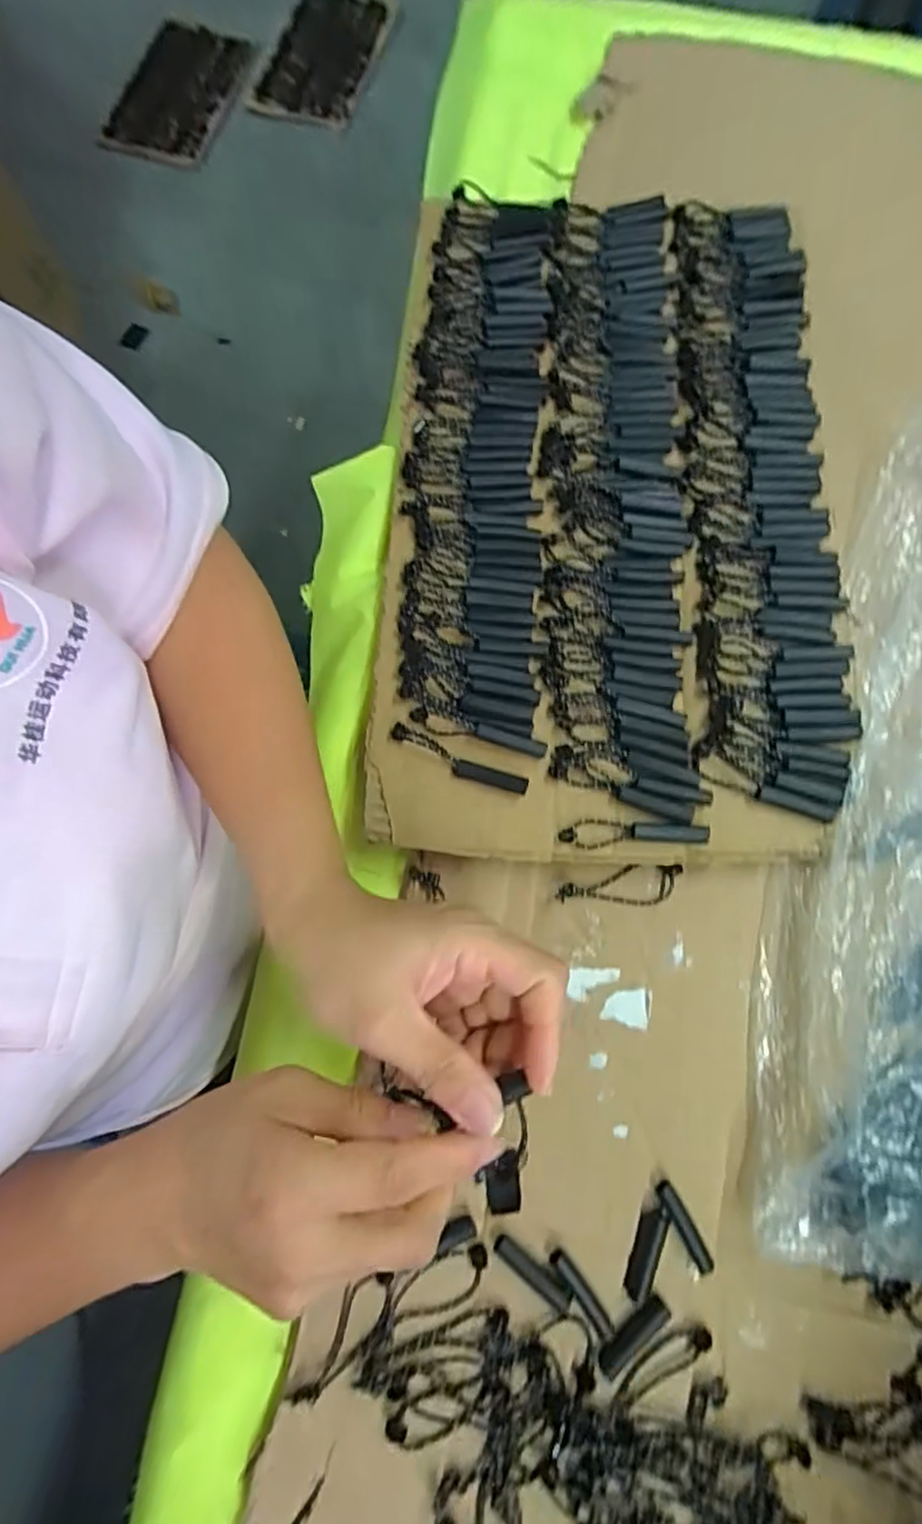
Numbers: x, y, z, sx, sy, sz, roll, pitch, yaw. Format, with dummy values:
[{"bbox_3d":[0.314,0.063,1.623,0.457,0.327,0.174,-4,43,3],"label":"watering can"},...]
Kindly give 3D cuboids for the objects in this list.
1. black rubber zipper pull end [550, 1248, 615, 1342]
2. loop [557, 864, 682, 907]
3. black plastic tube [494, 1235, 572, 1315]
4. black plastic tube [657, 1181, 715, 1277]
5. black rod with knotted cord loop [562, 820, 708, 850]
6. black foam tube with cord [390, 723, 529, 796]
[{"bbox_3d":[0.054,0.238,0.289,0.008,0.004,0.040,-35,80,-7],"label":"black rubber zipper pull end"},{"bbox_3d":[0.080,0.062,0.329,0.061,0.007,0.020,1,77,1],"label":"loop"},{"bbox_3d":[0.033,0.230,0.291,0.040,0.006,0.010,39,80,7],"label":"black plastic tube"},{"bbox_3d":[0.102,0.211,0.292,0.009,0.007,0.040,-27,80,-6],"label":"black plastic tube"},{"bbox_3d":[0.086,0.035,0.321,0.072,0.008,0.014,-2,77,0],"label":"black rod with knotted cord loop"},{"bbox_3d":[-0.002,0.000,0.329,0.075,0.008,0.012,25,79,6],"label":"black foam tube with cord"}]

